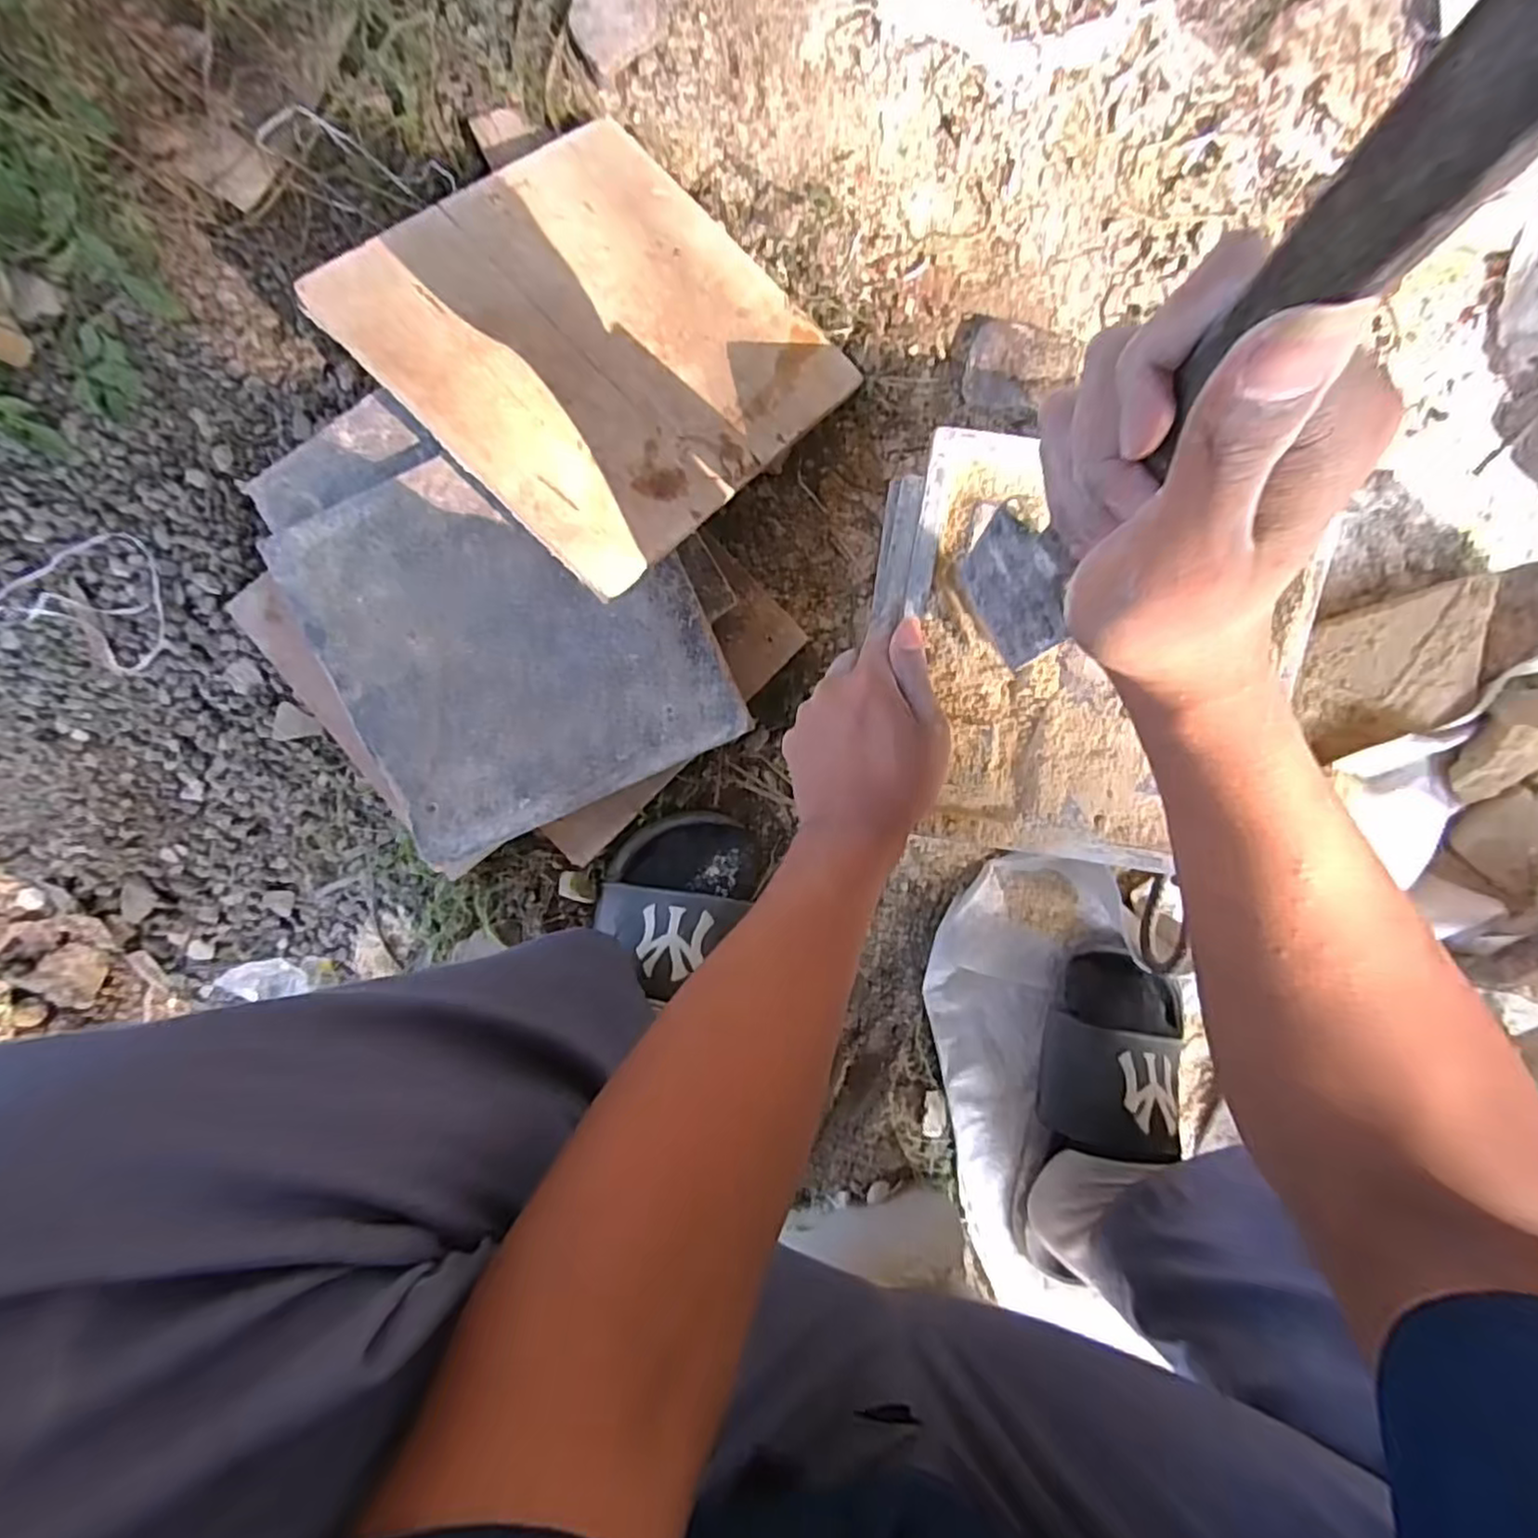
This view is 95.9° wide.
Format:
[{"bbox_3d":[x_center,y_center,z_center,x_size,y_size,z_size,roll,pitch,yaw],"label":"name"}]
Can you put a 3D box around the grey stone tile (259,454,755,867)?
[{"bbox_3d":[-0.171,-0.088,0.465,0.241,0.013,0.241,-23,95,5],"label":"grey stone tile"}]

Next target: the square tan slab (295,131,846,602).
[{"bbox_3d":[-0.101,-0.267,0.436,0.236,0.006,0.246,44,70,-6],"label":"square tan slab"}]

